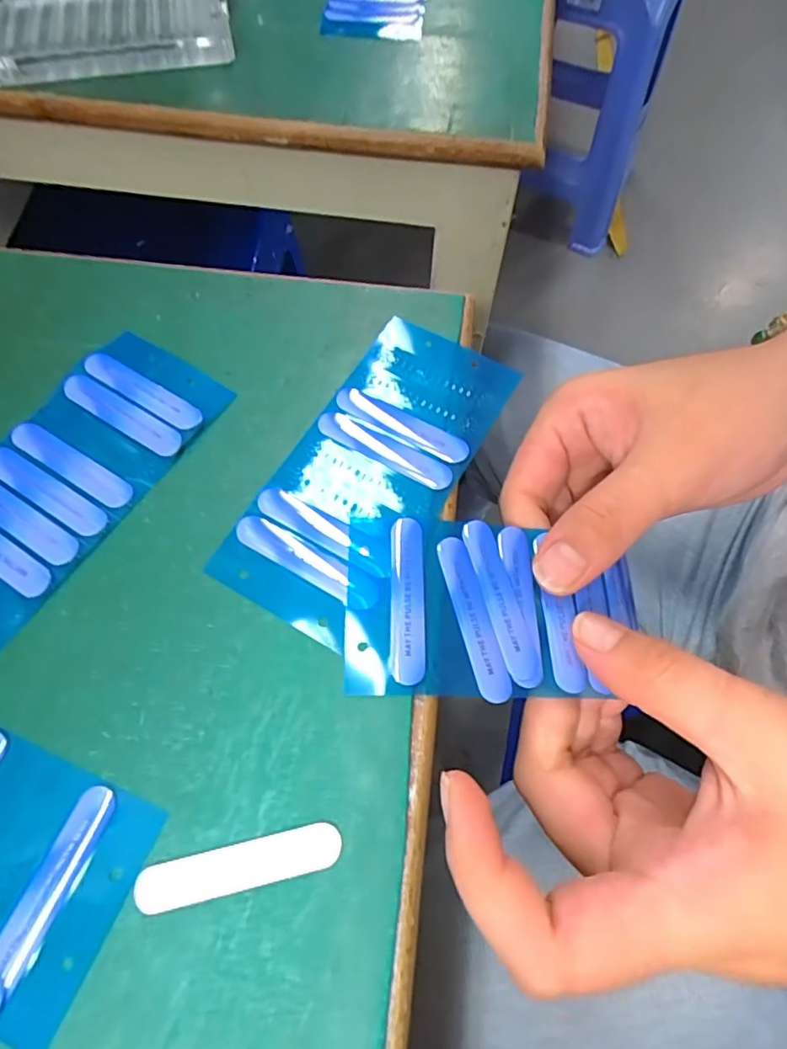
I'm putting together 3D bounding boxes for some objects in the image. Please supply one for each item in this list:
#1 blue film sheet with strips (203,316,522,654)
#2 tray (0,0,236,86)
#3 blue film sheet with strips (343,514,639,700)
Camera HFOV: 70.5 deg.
[{"bbox_3d":[-0.006,-0.021,0.188,0.053,0.004,0.117,29,69,12],"label":"blue film sheet with strips"},{"bbox_3d":[-0.147,-0.259,0.288,0.120,0.015,0.075,-7,66,-4],"label":"tray"},{"bbox_3d":[0.030,0.025,0.171,0.088,0.004,0.055,3,67,-5],"label":"blue film sheet with strips"}]

